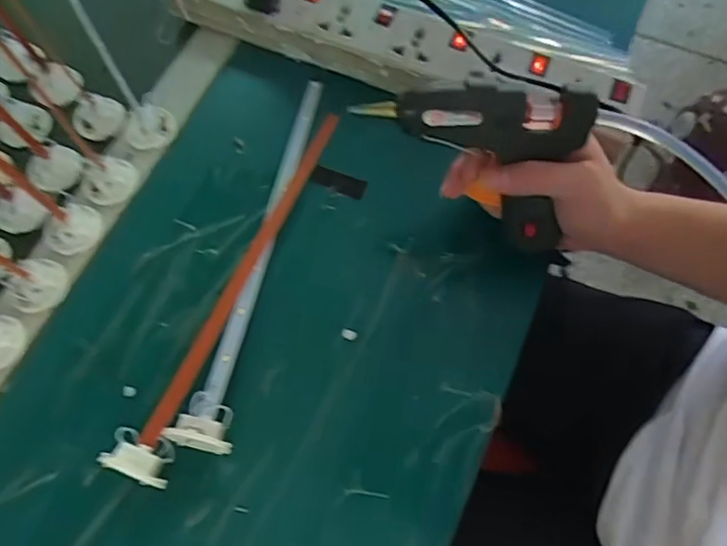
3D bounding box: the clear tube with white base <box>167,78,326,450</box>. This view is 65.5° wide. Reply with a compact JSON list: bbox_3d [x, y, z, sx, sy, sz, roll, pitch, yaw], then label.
[{"bbox_3d":[-0.067,-0.026,0.391,0.032,0.035,0.289,12,68,5],"label":"clear tube with white base"}]

